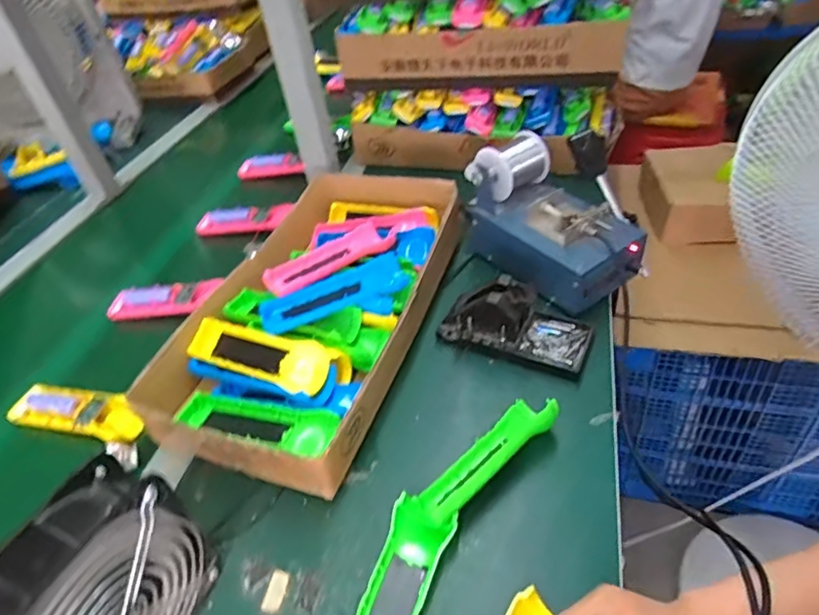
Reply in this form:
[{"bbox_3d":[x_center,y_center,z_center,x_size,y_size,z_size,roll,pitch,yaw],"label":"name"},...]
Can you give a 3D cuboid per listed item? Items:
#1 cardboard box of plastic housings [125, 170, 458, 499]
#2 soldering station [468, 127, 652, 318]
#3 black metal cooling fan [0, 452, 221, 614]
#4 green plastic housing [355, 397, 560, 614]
[{"bbox_3d":[-0.099,-0.007,0.624,0.237,0.084,0.422,9,45,13],"label":"cardboard box of plastic housings"},{"bbox_3d":[0.168,-0.113,0.665,0.128,0.132,0.230,-33,49,-26],"label":"soldering station"},{"bbox_3d":[-0.210,0.200,0.360,0.063,0.150,0.149,15,47,21],"label":"black metal cooling fan"},{"bbox_3d":[0.027,0.177,0.441,0.074,0.037,0.293,23,50,28],"label":"green plastic housing"}]

